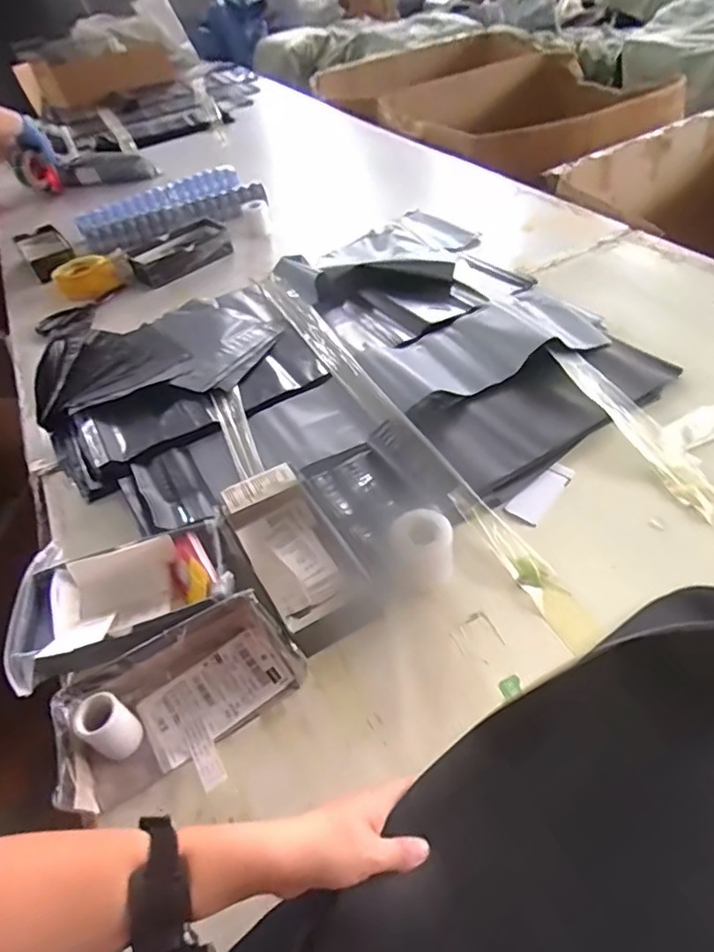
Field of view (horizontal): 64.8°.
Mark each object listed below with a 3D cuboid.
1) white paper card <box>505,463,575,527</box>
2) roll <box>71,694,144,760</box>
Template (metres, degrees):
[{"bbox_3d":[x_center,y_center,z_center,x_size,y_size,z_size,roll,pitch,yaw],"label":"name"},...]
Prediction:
[{"bbox_3d":[0.231,0.019,0.704,0.041,0.009,0.104,29,57,32],"label":"white paper card"},{"bbox_3d":[-0.233,0.238,0.532,0.048,0.058,0.042,27,56,31],"label":"roll"}]

